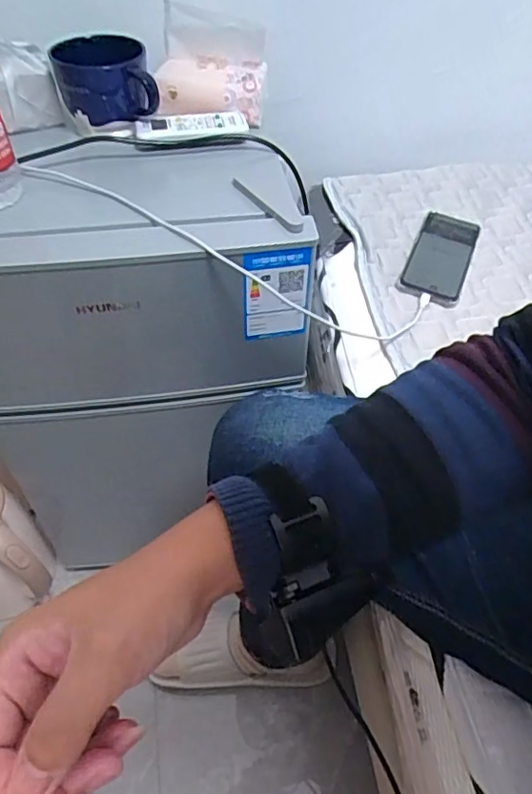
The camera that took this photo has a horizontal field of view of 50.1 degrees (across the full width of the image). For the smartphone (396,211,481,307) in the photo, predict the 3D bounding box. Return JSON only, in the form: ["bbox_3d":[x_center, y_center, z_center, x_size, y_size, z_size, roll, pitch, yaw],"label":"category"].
[{"bbox_3d":[0.229,-0.188,0.743,0.076,0.017,0.172,18,52,14],"label":"smartphone"}]

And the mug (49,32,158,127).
[{"bbox_3d":[-0.183,-0.356,0.641,0.097,0.064,0.104,-15,51,-13],"label":"mug"}]

